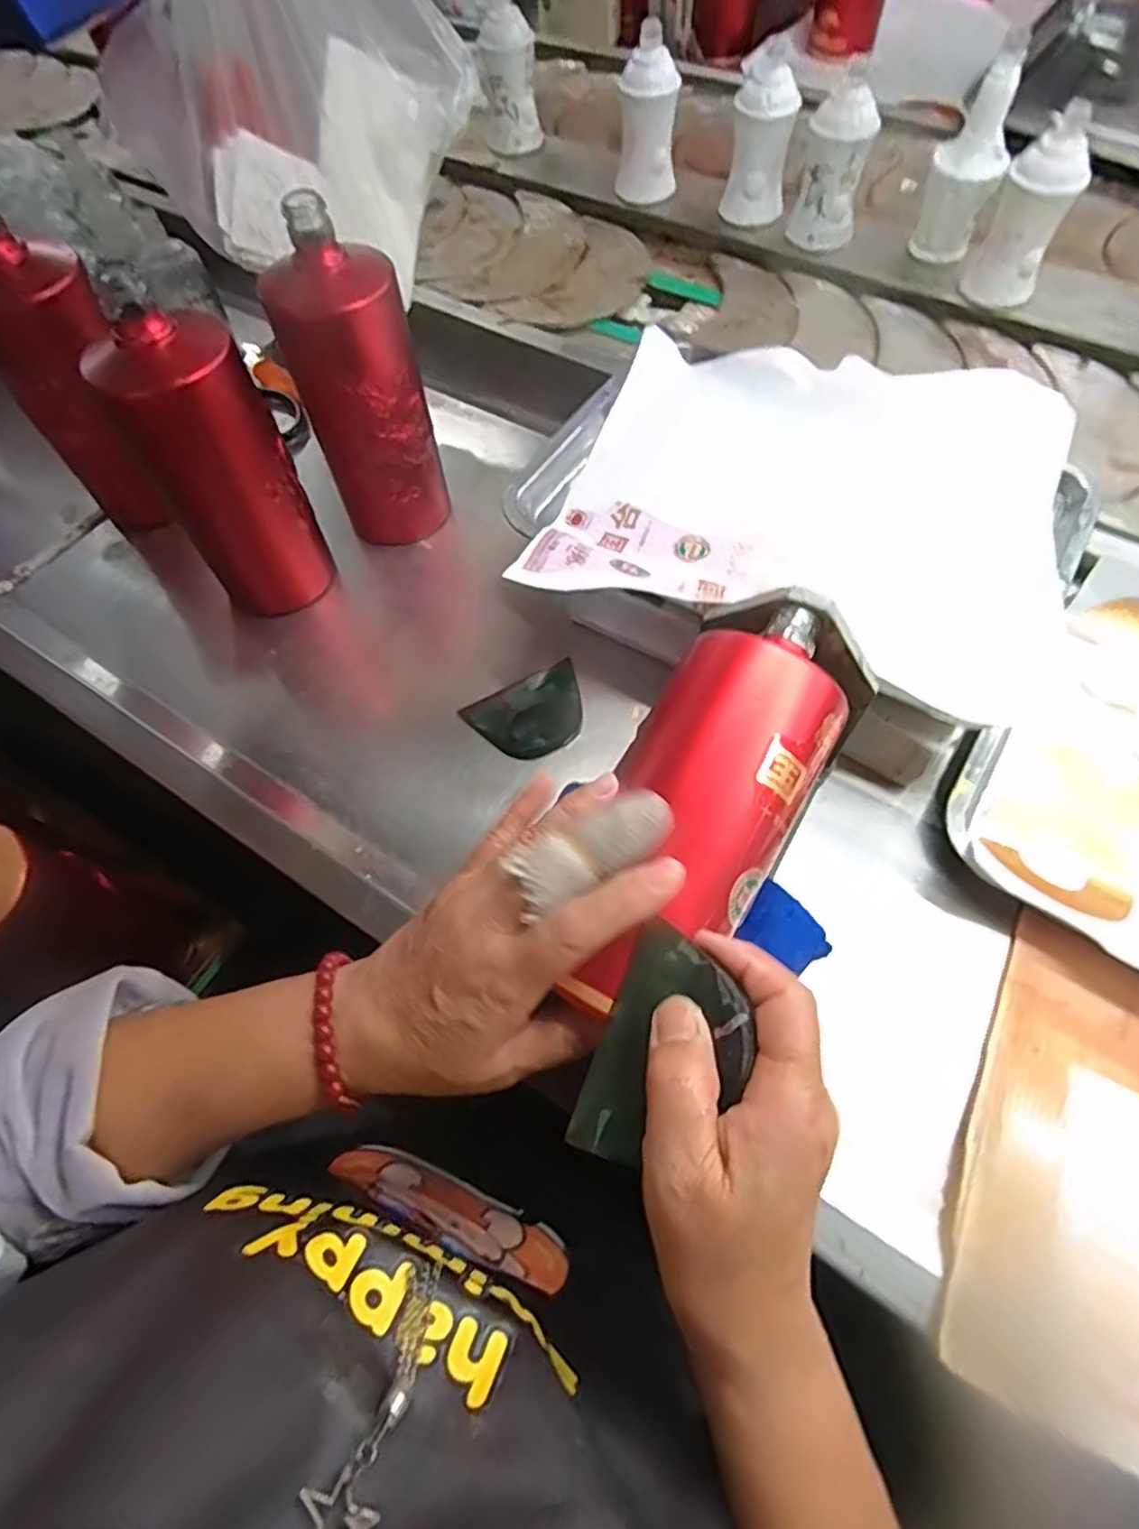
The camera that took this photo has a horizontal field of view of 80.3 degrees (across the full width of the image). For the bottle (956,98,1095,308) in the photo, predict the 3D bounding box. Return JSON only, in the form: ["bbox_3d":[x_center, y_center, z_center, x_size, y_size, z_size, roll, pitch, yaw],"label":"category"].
[{"bbox_3d":[0.367,-0.435,0.543,0.056,0.123,0.046,18,67,13],"label":"bottle"}]

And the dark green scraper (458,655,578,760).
[{"bbox_3d":[-0.025,-0.032,0.446,0.078,0.011,0.059,-24,64,-10],"label":"dark green scraper"}]

